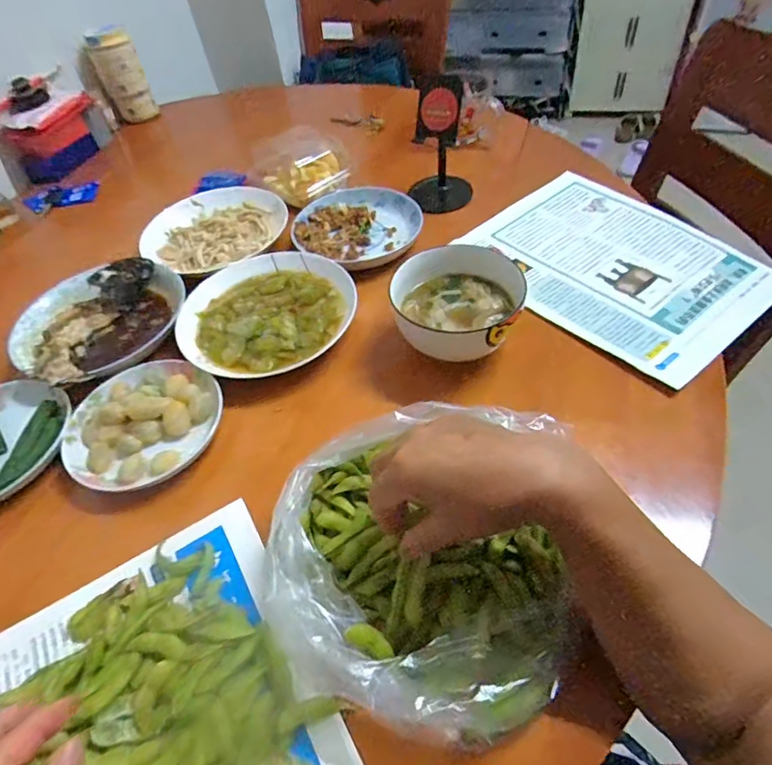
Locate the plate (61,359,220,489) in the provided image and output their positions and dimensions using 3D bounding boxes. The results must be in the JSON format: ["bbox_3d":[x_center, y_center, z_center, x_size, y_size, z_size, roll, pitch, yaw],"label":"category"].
[{"bbox_3d":[-0.246,0.036,0.499,0.140,0.040,0.145,-4,50,4],"label":"plate"}]

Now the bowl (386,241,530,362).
[{"bbox_3d":[0.075,-0.081,0.525,0.127,0.083,0.125,-4,50,4],"label":"bowl"}]

